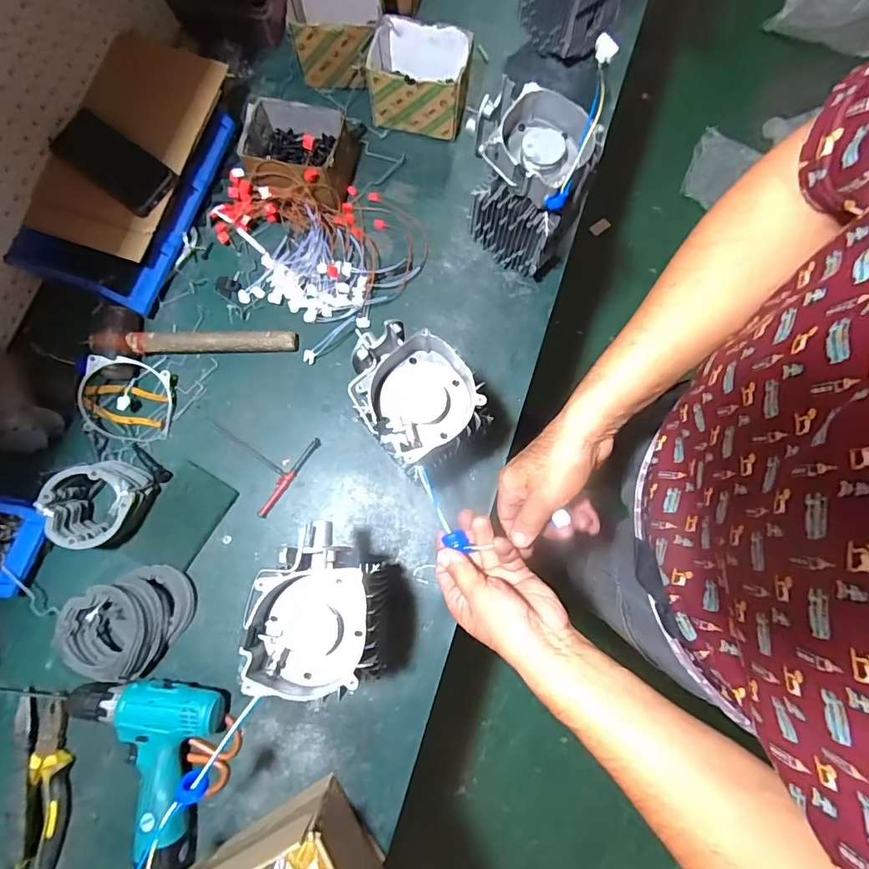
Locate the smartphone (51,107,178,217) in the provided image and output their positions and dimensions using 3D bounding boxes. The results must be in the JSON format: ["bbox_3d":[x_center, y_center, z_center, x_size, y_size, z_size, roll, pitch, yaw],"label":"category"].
[{"bbox_3d":[-0.430,-0.364,0.634,0.150,0.015,0.080,36,86,-9],"label":"smartphone"}]

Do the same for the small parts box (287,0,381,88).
[{"bbox_3d":[-0.156,-0.638,0.752,0.151,0.091,0.120,-1,78,0],"label":"small parts box"}]

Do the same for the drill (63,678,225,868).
[{"bbox_3d":[-0.360,0.394,0.564,0.178,0.066,0.187,8,78,2],"label":"drill"}]

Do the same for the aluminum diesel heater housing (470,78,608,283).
[{"bbox_3d":[0.118,-0.328,0.643,0.155,0.215,0.118,34,80,7],"label":"aluminum diesel heater housing"}]

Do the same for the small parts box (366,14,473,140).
[{"bbox_3d":[-0.021,-0.547,0.742,0.144,0.102,0.111,9,78,2],"label":"small parts box"}]

